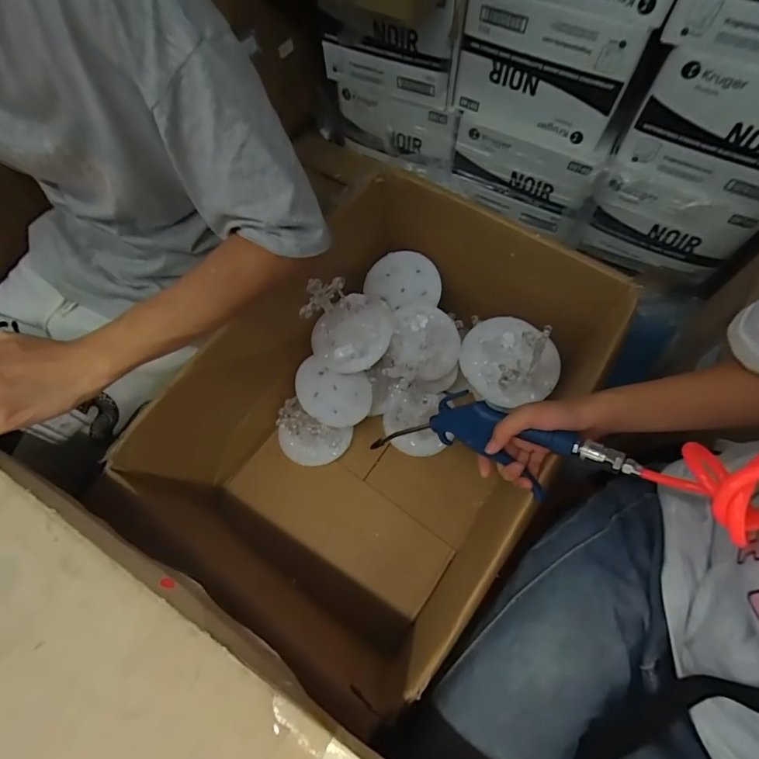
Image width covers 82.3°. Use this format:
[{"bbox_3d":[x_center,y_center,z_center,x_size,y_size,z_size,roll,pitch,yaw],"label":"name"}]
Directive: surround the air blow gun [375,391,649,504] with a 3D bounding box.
[{"bbox_3d":[0.110,0.064,0.463,0.284,0.068,0.070,7,61,33],"label":"air blow gun"}]

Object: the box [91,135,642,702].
[{"bbox_3d":[-0.005,0.033,0.643,0.459,0.303,0.548,30,68,15],"label":"box"}]

